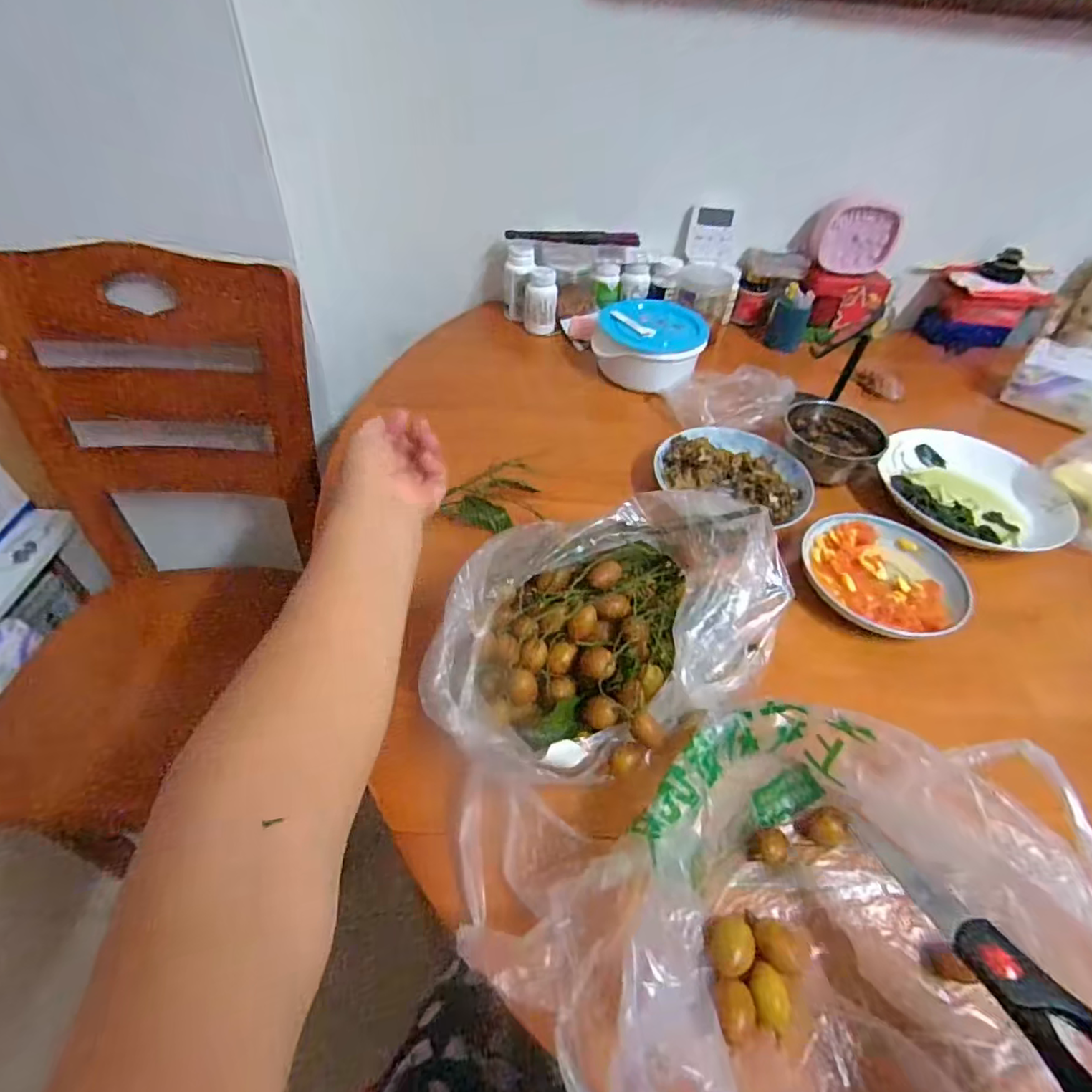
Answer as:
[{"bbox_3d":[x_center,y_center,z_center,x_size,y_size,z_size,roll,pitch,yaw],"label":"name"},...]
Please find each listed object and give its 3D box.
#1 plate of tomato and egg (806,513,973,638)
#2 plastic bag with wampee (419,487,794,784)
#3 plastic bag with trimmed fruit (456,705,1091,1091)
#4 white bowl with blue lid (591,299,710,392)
[{"bbox_3d":[0.330,0.029,0.557,0.149,0.033,0.149,3,46,-3],"label":"plate of tomato and egg"},{"bbox_3d":[0.052,0.064,0.410,0.259,0.124,0.166,-1,46,-7],"label":"plastic bag with wampee"},{"bbox_3d":[0.144,0.220,0.322,0.361,0.094,0.235,-3,47,-8],"label":"plastic bag with trimmed fruit"},{"bbox_3d":[0.147,-0.279,0.813,0.150,0.098,0.119,18,47,11],"label":"white bowl with blue lid"}]

